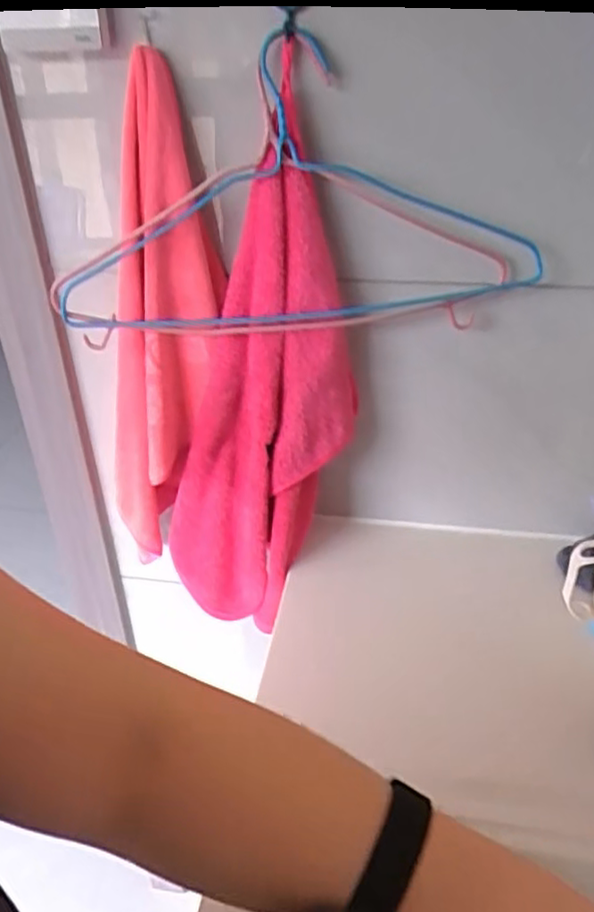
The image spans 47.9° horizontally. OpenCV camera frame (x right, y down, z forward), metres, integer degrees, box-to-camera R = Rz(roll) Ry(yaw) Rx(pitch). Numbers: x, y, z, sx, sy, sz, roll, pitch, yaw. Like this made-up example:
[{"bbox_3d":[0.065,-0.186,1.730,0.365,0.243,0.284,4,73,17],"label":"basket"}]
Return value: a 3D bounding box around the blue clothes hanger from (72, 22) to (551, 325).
[{"bbox_3d":[-0.011,-0.222,0.566,0.418,0.233,0.039,-3,30,5],"label":"blue clothes hanger"}]

